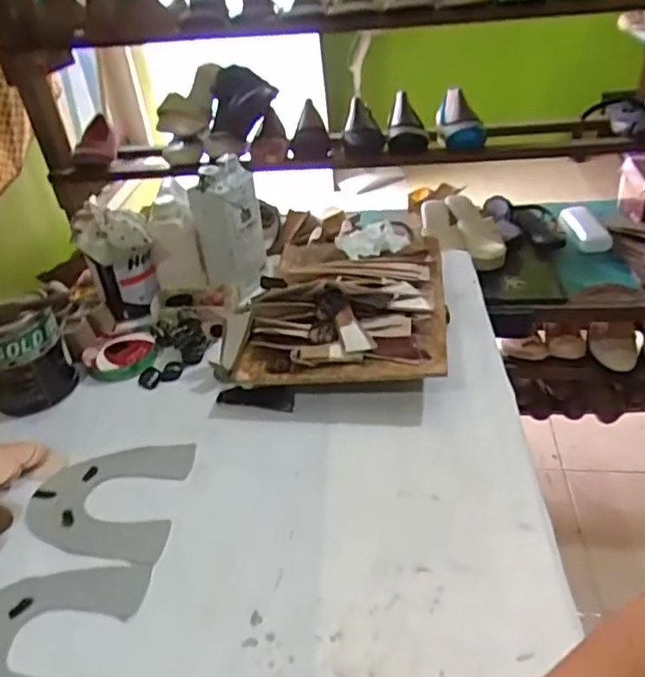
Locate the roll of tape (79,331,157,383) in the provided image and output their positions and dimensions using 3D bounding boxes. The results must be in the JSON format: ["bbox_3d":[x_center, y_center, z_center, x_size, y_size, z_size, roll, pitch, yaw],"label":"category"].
[{"bbox_3d":[-0.283,0.024,0.861,0.095,0.030,0.095,-4,35,3],"label":"roll of tape"}]

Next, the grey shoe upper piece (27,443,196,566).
[{"bbox_3d":[-0.232,0.170,0.662,0.158,0.006,0.154,1,36,7],"label":"grey shoe upper piece"}]

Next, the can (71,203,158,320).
[{"bbox_3d":[-0.312,-0.118,0.933,0.104,0.151,0.106,-18,37,-16],"label":"can"}]

